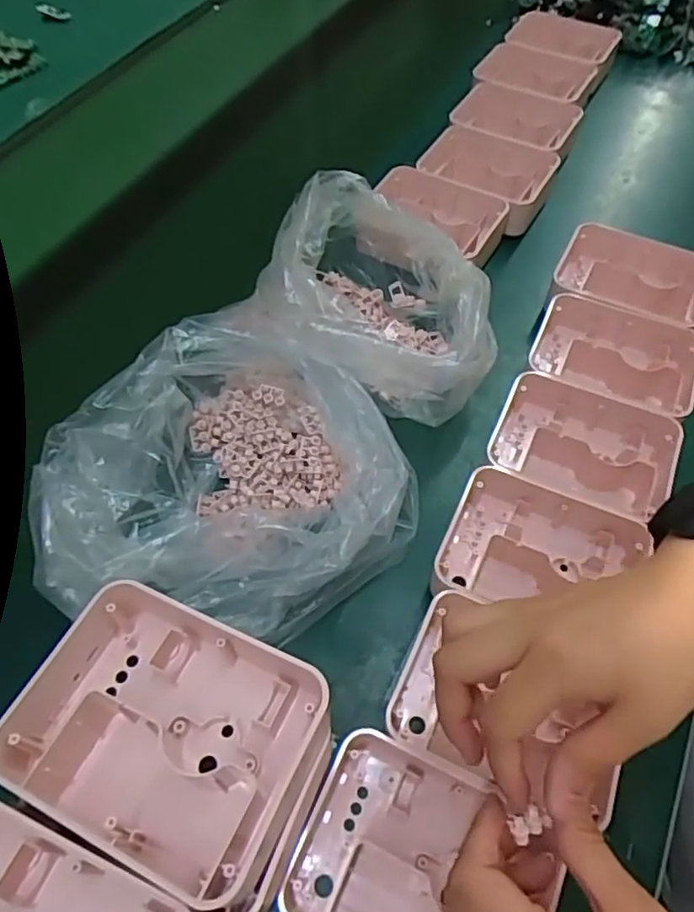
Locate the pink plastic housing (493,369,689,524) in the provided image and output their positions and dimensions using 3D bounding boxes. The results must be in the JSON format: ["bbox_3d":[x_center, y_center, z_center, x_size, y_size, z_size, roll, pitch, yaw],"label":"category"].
[{"bbox_3d":[0.185,-0.013,0.476,0.130,0.037,0.077,21,60,13],"label":"pink plastic housing"}]

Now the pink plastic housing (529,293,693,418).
[{"bbox_3d":[0.222,-0.079,0.517,0.129,0.034,0.093,20,60,13],"label":"pink plastic housing"}]

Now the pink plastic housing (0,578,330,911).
[{"bbox_3d":[-0.086,0.123,0.285,0.131,0.037,0.100,24,61,15],"label":"pink plastic housing"}]

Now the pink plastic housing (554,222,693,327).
[{"bbox_3d":[0.260,-0.157,0.567,0.131,0.037,0.104,21,60,13],"label":"pink plastic housing"}]

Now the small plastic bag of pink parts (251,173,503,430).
[{"bbox_3d":[0.030,-0.129,0.501,0.173,0.087,0.189,3,58,2],"label":"small plastic bag of pink parts"}]

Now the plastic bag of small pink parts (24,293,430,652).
[{"bbox_3d":[-0.083,0.022,0.424,0.212,0.087,0.241,39,66,22],"label":"plastic bag of small pink parts"}]

